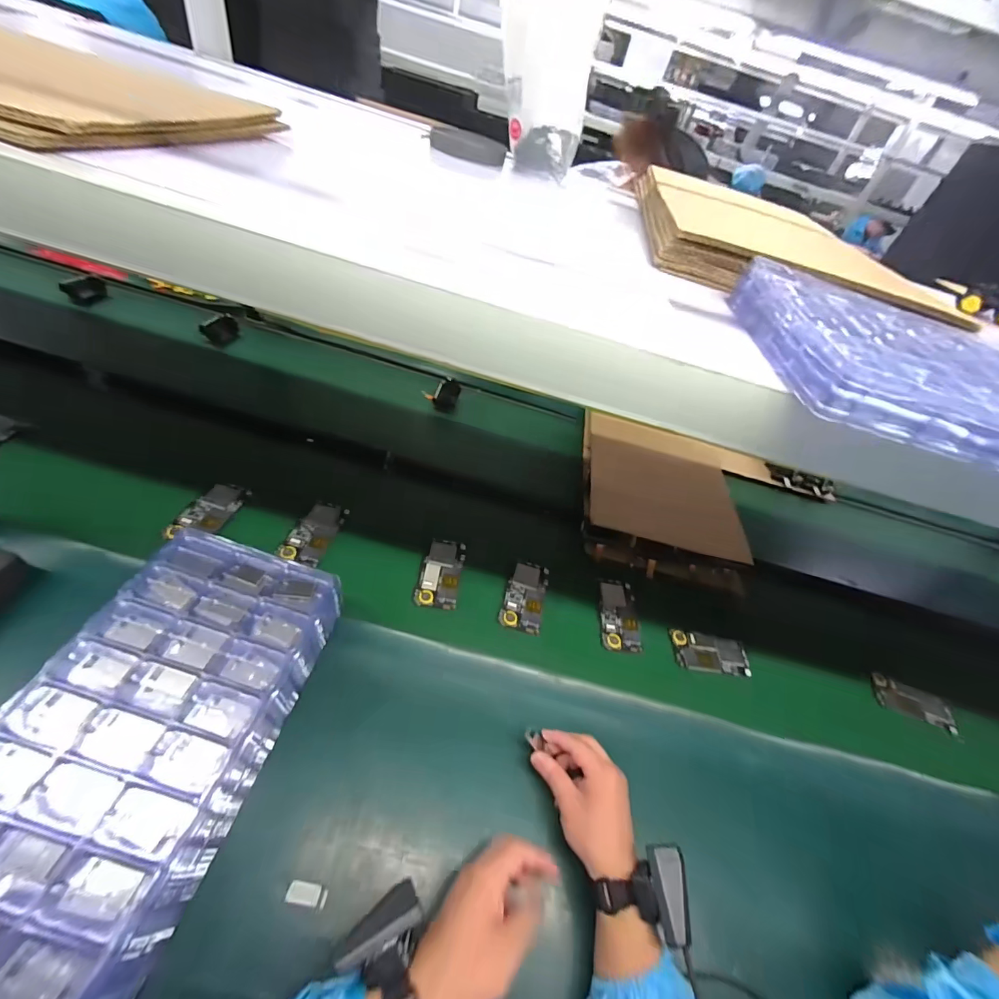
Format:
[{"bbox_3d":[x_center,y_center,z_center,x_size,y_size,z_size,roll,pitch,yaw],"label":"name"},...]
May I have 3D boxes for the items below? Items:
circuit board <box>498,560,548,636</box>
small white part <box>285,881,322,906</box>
[{"bbox_3d":[0.041,0.151,0.678,0.061,0.014,0.121,12,43,5],"label":"circuit board"},{"bbox_3d":[-0.185,0.374,0.407,0.029,0.007,0.016,9,43,2],"label":"small white part"}]

